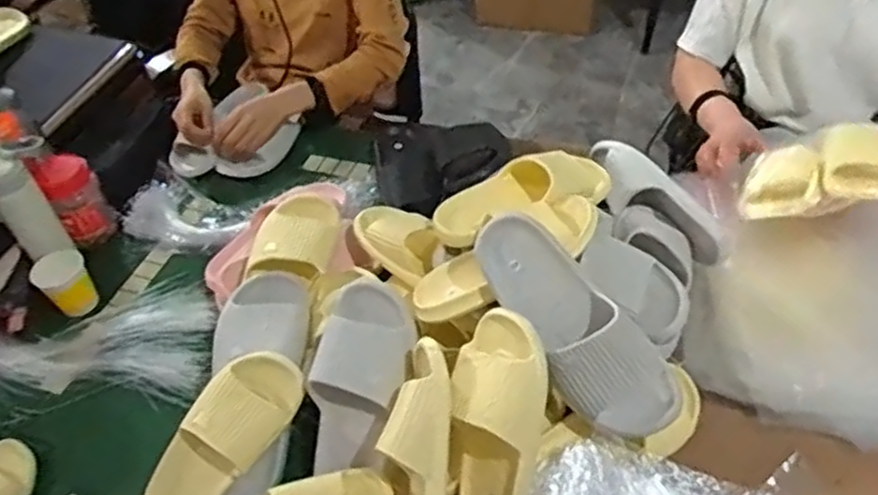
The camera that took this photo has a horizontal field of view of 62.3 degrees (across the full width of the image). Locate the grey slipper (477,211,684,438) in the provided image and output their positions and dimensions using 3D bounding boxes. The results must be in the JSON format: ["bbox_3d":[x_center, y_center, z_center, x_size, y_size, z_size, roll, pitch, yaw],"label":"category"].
[{"bbox_3d":[0.146,0.089,0.810,0.115,0.080,0.295,-41,86,15],"label":"grey slipper"}]

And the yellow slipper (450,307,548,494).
[{"bbox_3d":[0.061,0.197,0.790,0.100,0.084,0.247,7,94,11],"label":"yellow slipper"}]

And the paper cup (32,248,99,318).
[{"bbox_3d":[-0.546,0.054,1.073,0.067,0.091,0.062,-2,49,3],"label":"paper cup"}]

